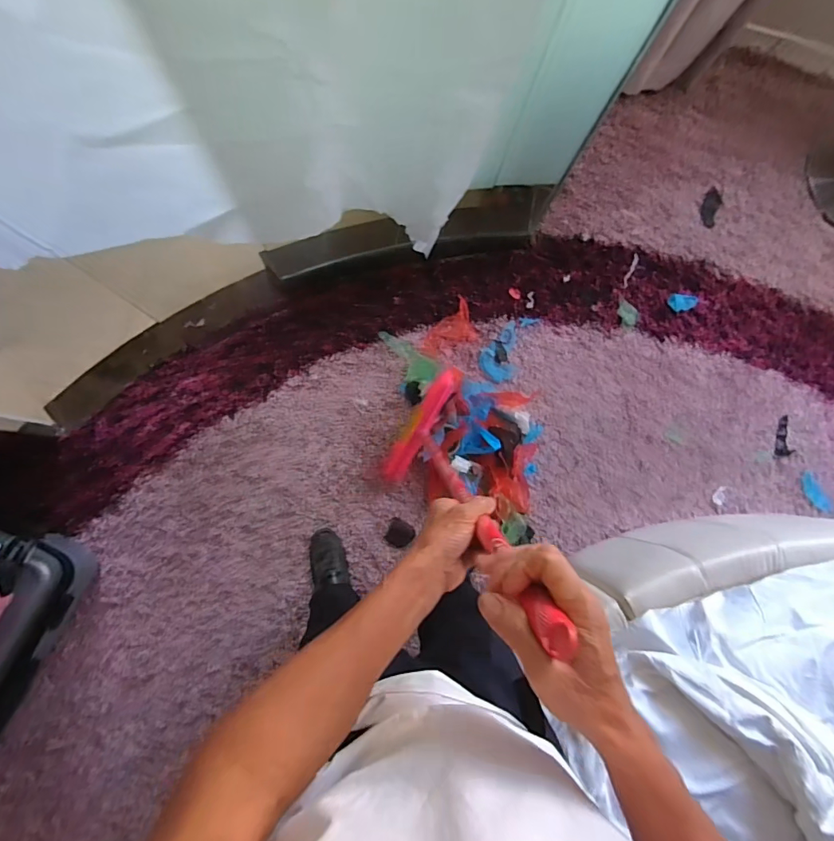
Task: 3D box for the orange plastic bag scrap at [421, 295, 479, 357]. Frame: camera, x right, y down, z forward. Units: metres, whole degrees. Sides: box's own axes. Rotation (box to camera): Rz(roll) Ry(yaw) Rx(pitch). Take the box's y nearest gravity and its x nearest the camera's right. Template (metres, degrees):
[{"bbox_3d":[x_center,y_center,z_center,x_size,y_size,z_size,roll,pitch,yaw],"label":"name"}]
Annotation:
[{"bbox_3d":[0.081,-0.265,1.271,0.168,0.027,0.129,-22,85,-6],"label":"orange plastic bag scrap"}]

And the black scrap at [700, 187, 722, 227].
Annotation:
[{"bbox_3d":[0.909,-0.659,1.386,0.056,0.018,0.126,17,83,-2],"label":"black scrap"}]

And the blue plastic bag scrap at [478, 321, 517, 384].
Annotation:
[{"bbox_3d":[0.231,-0.197,1.275,0.100,0.017,0.176,4,83,-3],"label":"blue plastic bag scrap"}]

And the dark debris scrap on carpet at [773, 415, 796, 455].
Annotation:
[{"bbox_3d":[1.077,0.045,1.319,0.052,0.014,0.115,1,83,-4],"label":"dark debris scrap on carpet"}]

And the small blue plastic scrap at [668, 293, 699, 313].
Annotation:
[{"bbox_3d":[0.792,-0.347,1.334,0.096,0.013,0.053,8,83,-3],"label":"small blue plastic scrap"}]

